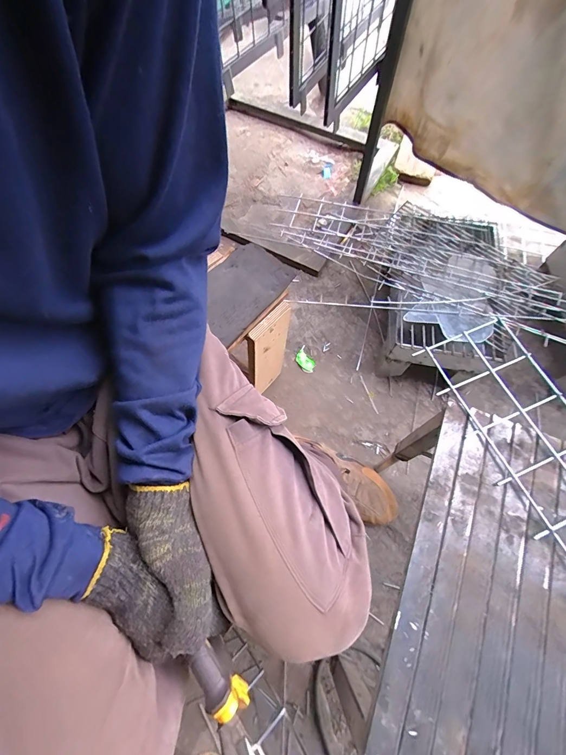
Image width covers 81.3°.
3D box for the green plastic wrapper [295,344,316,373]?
[{"bbox_3d":[0.055,-0.044,0.838,0.039,0.005,0.072,-29,70,-10],"label":"green plastic wrapper"}]

